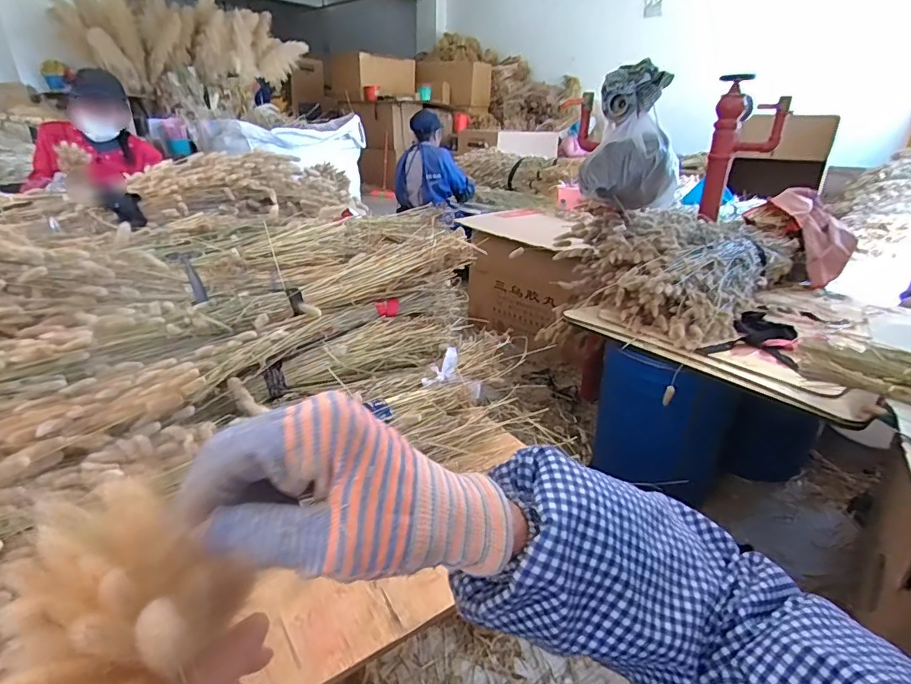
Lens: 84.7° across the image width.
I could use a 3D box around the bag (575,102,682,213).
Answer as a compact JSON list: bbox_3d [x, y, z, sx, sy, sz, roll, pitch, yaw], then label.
[{"bbox_3d":[0.546,-0.556,1.567,0.293,0.243,0.222,11,26,20],"label":"bag"}]

